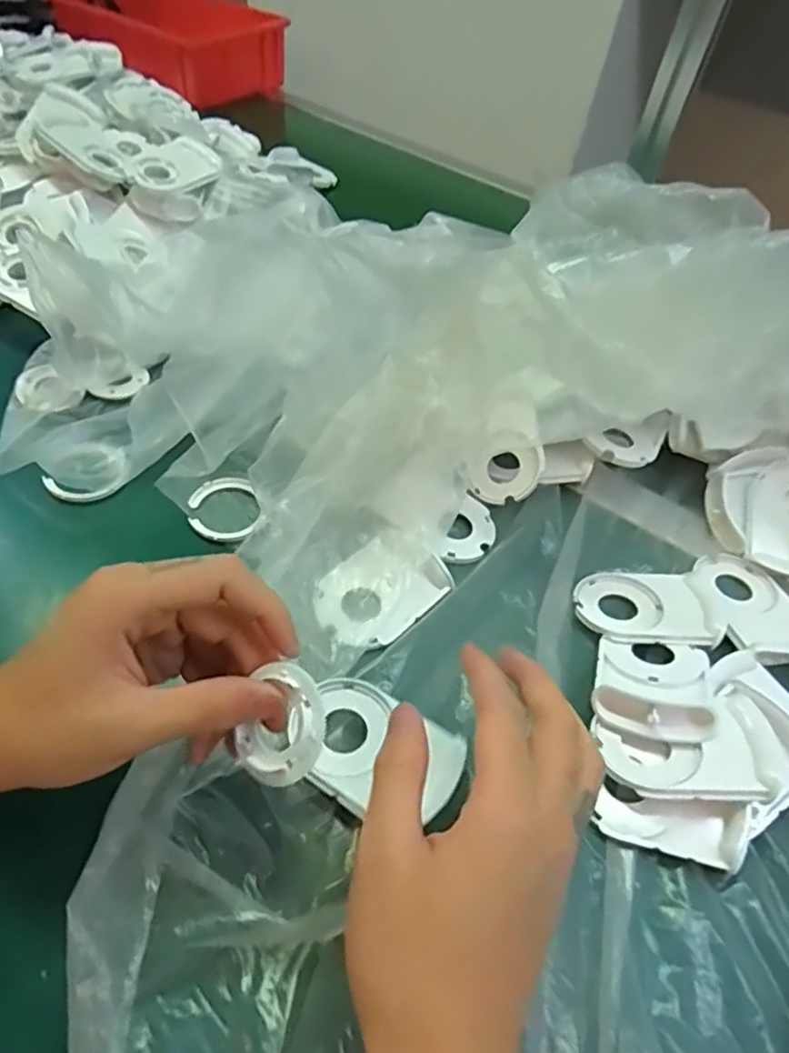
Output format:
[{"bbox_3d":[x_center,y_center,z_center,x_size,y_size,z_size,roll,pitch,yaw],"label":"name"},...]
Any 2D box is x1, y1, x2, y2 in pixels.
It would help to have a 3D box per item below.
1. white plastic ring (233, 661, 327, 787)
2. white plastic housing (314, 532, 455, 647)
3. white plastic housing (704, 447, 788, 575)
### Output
[{"bbox_3d":[-0.042,0.075,0.248,0.037,0.008,0.042,13,83,31],"label":"white plastic ring"},{"bbox_3d":[-0.008,0.034,0.379,0.076,0.009,0.054,-29,59,-30],"label":"white plastic housing"},{"bbox_3d":[0.262,-0.009,0.454,0.089,0.026,0.083,28,76,20],"label":"white plastic housing"}]

